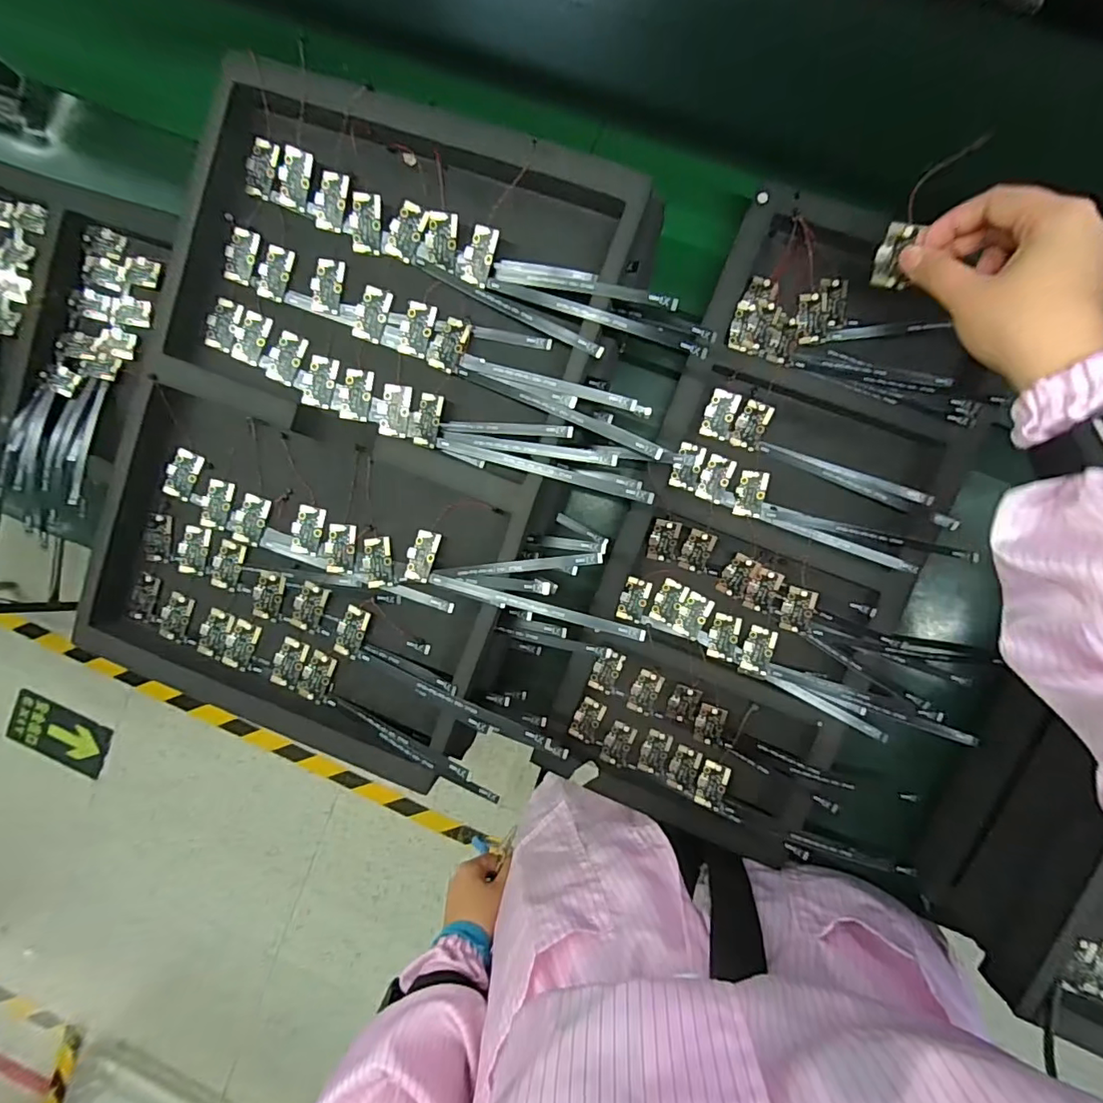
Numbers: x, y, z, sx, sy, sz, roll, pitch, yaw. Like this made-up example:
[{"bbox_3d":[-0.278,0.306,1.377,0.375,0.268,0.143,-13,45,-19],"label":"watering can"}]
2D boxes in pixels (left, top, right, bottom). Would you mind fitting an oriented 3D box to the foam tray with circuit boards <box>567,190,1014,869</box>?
[{"bbox_3d":[0.191,-0.002,0.412,0.258,0.039,0.481,18,93,4],"label":"foam tray with circuit boards"}]

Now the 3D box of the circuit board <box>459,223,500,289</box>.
[{"bbox_3d":[-0.049,-0.198,0.355,0.024,0.004,0.036,24,112,18],"label":"circuit board"}]

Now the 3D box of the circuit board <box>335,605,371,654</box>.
[{"bbox_3d":[-0.147,0.058,0.391,0.021,0.005,0.035,17,94,5],"label":"circuit board"}]

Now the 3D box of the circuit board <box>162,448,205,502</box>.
[{"bbox_3d":[-0.279,-0.058,0.401,0.022,0.005,0.036,20,95,5],"label":"circuit board"}]

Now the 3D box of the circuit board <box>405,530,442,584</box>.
[{"bbox_3d":[-0.094,0.004,0.385,0.023,0.004,0.037,10,88,21],"label":"circuit board"}]

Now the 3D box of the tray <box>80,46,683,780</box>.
[{"bbox_3d":[-0.134,-0.074,0.373,0.339,0.050,0.430,18,93,4],"label":"tray"}]

